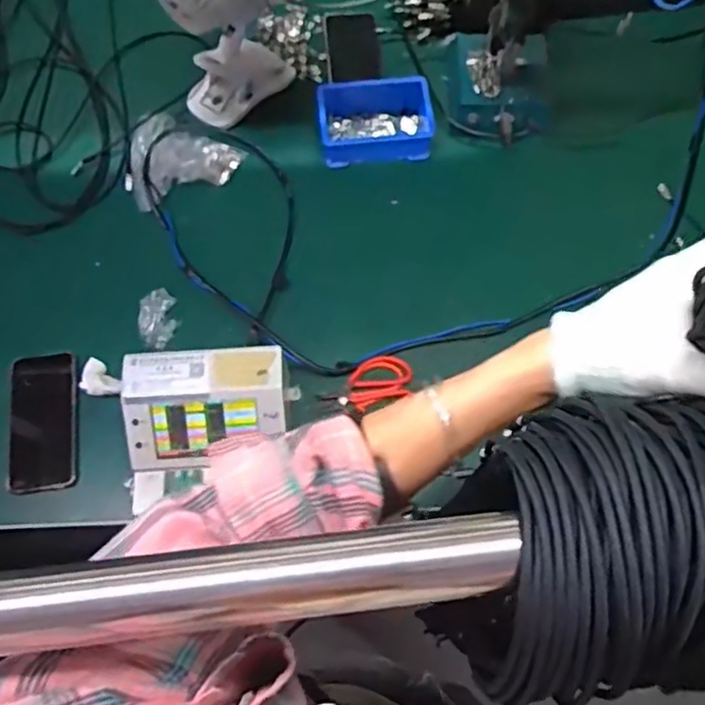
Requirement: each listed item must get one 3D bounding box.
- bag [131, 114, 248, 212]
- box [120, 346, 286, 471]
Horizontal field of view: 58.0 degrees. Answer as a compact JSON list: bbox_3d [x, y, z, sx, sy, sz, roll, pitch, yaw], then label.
[{"bbox_3d":[-0.232,-0.278,0.863,0.149,0.029,0.137,-15,71,-4],"label":"bag"},{"bbox_3d":[-0.159,0.063,0.702,0.175,0.069,0.117,-6,70,-1],"label":"box"}]

